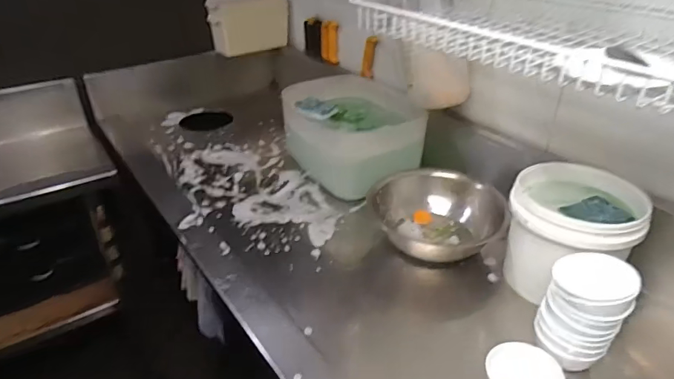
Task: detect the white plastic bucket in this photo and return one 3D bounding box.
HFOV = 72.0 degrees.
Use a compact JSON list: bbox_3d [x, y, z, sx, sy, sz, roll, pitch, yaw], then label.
[{"bbox_3d":[0.426,0.088,0.873,0.207,0.197,0.227,-11,34,-15],"label":"white plastic bucket"}]

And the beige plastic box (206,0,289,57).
[{"bbox_3d":[-0.306,-0.590,1.663,0.282,0.186,0.108,-20,38,-27],"label":"beige plastic box"}]

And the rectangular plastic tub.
[{"bbox_3d":[0.040,-0.153,1.267,0.327,0.181,0.370,-10,34,-14],"label":"rectangular plastic tub"}]

